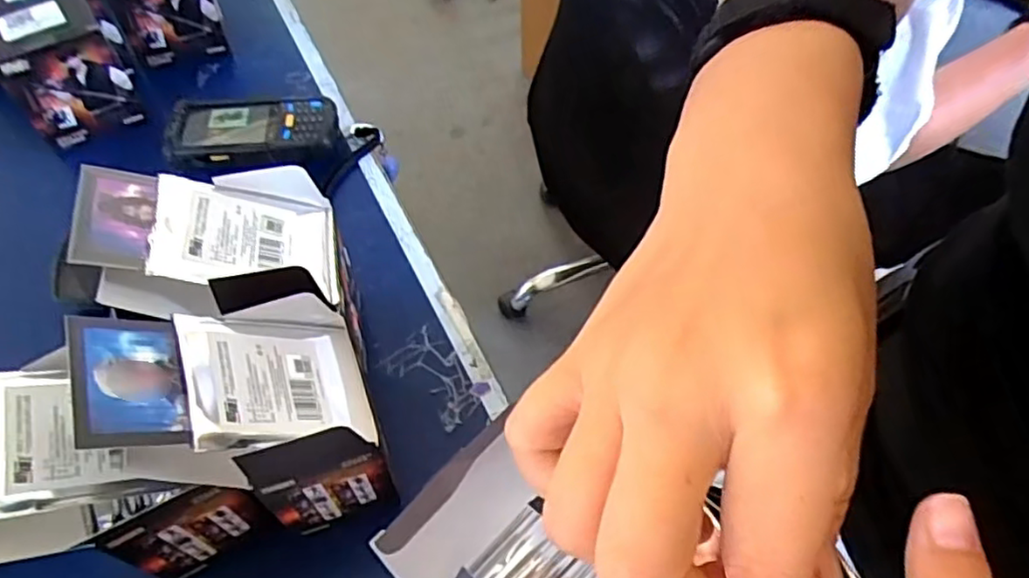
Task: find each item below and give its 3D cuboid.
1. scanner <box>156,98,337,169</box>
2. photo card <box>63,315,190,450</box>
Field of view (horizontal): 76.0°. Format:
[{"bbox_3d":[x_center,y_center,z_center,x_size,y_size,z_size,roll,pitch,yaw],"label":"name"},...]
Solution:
[{"bbox_3d":[-0.248,-0.147,0.630,0.158,0.035,0.074,1,56,-1],"label":"scanner"},{"bbox_3d":[-0.183,0.042,0.312,0.046,0.004,0.069,7,48,-46],"label":"photo card"}]

